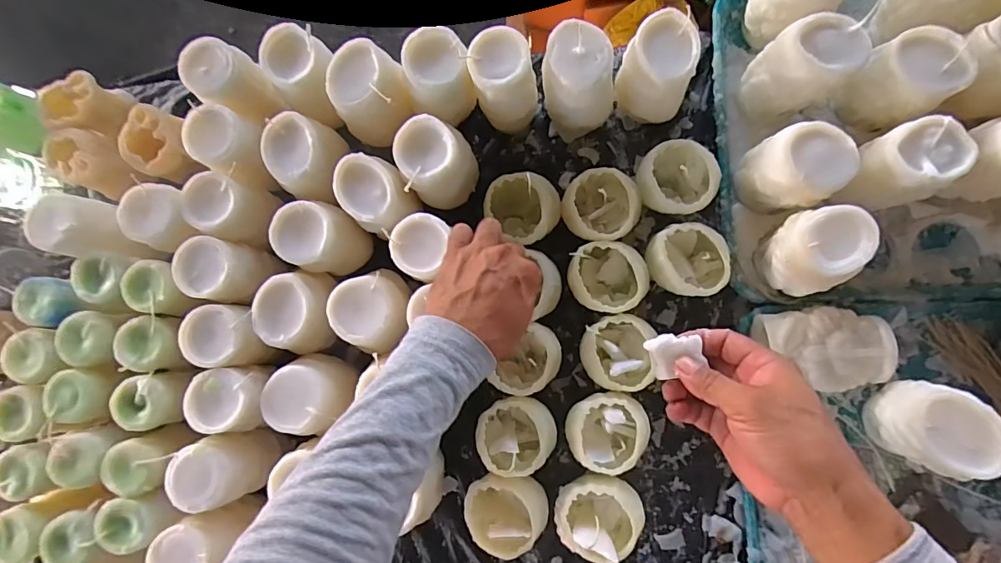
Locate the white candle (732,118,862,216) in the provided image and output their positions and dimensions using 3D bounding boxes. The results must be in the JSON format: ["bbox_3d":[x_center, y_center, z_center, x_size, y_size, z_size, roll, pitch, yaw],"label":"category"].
[{"bbox_3d":[0.272,-0.101,0.448,0.064,0.099,0.070,-1,84,6],"label":"white candle"}]

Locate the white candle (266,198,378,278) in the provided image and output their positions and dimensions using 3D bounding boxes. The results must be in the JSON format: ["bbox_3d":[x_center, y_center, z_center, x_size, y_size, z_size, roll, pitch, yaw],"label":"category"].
[{"bbox_3d":[-0.177,-0.040,0.474,0.074,0.075,0.064,6,84,6],"label":"white candle"}]

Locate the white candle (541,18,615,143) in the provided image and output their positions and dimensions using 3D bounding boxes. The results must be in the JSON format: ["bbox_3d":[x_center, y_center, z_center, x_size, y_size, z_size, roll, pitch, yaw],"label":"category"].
[{"bbox_3d":[0.078,-0.193,0.475,0.070,0.114,0.072,-4,83,5],"label":"white candle"}]

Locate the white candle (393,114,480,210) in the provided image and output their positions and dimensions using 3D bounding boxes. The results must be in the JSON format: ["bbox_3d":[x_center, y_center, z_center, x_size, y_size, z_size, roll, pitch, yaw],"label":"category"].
[{"bbox_3d":[-0.060,-0.115,0.473,0.068,0.086,0.069,-1,84,6],"label":"white candle"}]

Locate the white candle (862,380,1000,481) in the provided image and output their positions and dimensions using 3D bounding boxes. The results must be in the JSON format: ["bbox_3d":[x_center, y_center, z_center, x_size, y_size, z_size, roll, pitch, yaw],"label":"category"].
[{"bbox_3d":[0.365,0.122,0.400,0.061,0.068,0.068,11,85,7],"label":"white candle"}]

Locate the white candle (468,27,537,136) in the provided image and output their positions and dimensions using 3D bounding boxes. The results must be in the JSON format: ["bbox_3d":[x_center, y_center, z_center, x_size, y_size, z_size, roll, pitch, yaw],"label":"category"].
[{"bbox_3d":[0.004,-0.192,0.467,0.059,0.099,0.057,-21,82,3],"label":"white candle"}]

